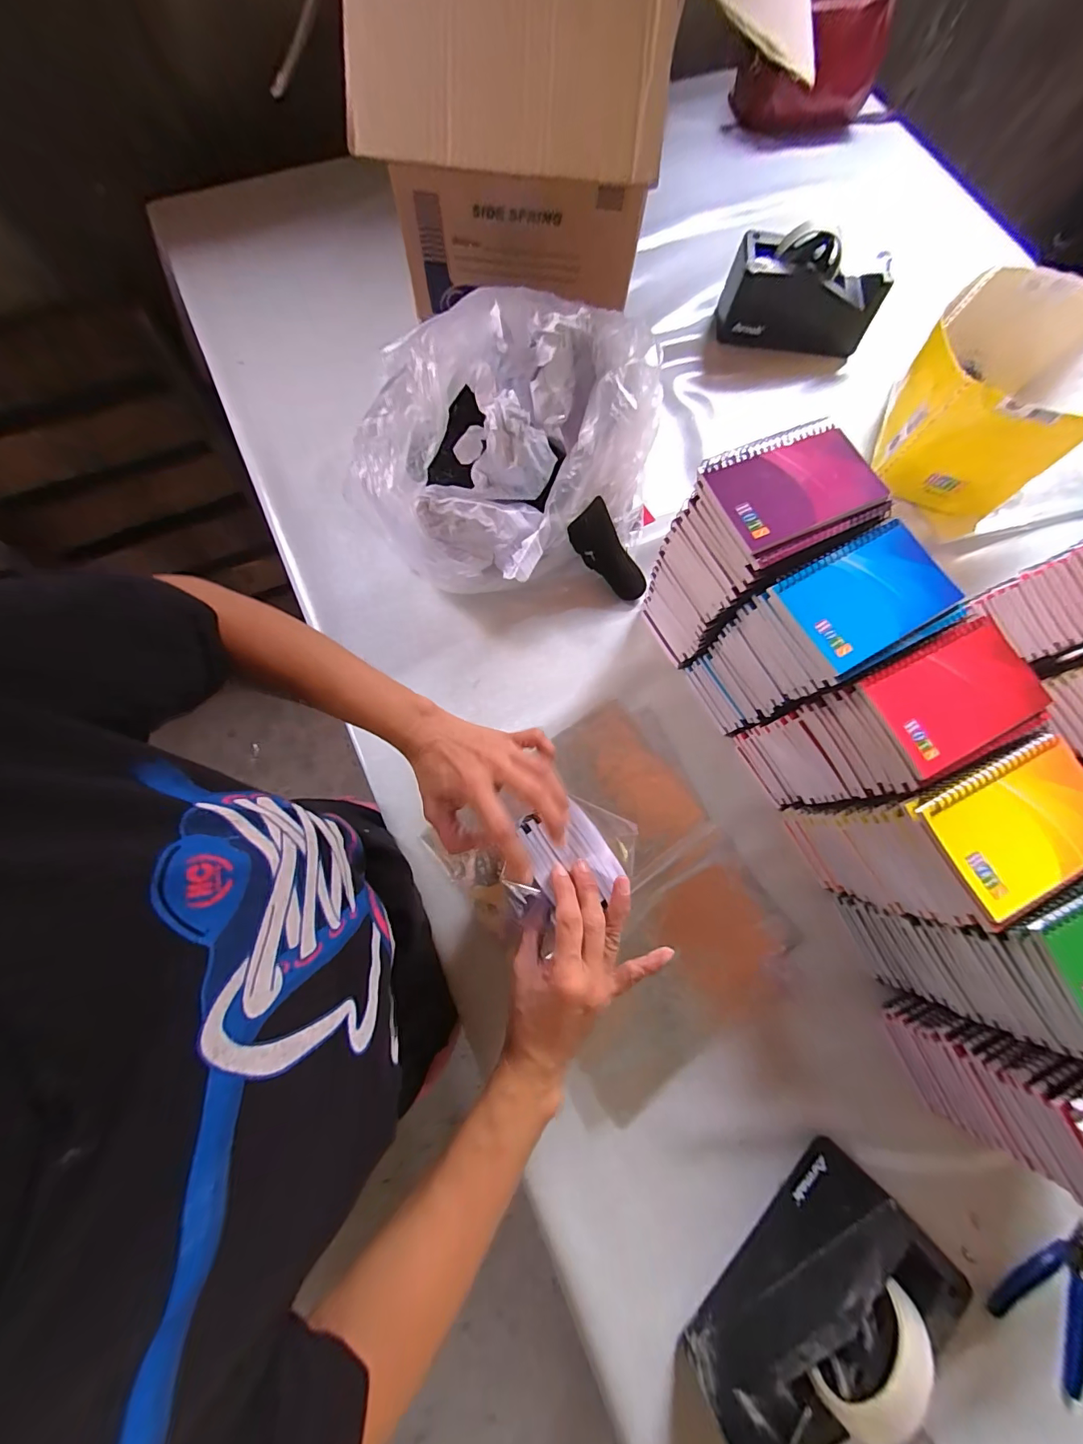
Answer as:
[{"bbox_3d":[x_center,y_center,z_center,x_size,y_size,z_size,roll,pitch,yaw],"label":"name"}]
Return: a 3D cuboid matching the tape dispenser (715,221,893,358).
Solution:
[{"bbox_3d":[0.361,-0.593,0.623,0.205,0.098,0.085,12,75,1],"label":"tape dispenser"}]

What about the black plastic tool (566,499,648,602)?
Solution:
[{"bbox_3d":[0.082,-0.198,0.536,0.119,0.013,0.060,43,78,-27],"label":"black plastic tool"}]

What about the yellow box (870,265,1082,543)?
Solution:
[{"bbox_3d":[0.552,-0.406,0.573,0.191,0.139,0.247,34,77,6],"label":"yellow box"}]

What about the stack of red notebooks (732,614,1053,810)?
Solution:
[{"bbox_3d":[0.307,0.006,0.429,0.141,0.185,0.091,-26,78,-8],"label":"stack of red notebooks"}]

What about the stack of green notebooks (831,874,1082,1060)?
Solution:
[{"bbox_3d":[0.388,0.174,0.384,0.139,0.183,0.097,-24,78,-8],"label":"stack of green notebooks"}]

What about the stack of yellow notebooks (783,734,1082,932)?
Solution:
[{"bbox_3d":[0.340,0.095,0.408,0.129,0.190,0.094,-25,78,-8],"label":"stack of yellow notebooks"}]

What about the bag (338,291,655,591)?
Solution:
[{"bbox_3d":[-0.032,-0.296,0.505,0.340,0.155,0.250,-27,78,-9],"label":"bag"}]

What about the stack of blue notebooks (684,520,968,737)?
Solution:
[{"bbox_3d":[0.250,-0.073,0.441,0.130,0.196,0.097,-26,78,-8],"label":"stack of blue notebooks"}]

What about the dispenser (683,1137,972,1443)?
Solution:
[{"bbox_3d":[0.214,0.456,0.348,0.199,0.121,0.071,-41,80,-11],"label":"dispenser"}]

